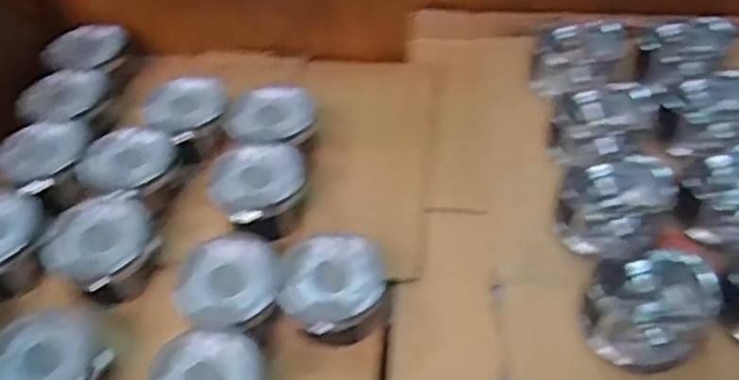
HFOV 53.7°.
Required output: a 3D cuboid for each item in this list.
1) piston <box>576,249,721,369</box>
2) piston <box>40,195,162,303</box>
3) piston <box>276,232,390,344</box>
[{"bbox_3d":[0.218,0.093,0.574,0.086,0.055,0.093,-1,49,1],"label":"piston"},{"bbox_3d":[-0.255,0.052,0.696,0.097,0.056,0.099,-1,49,1],"label":"piston"},{"bbox_3d":[-0.032,0.090,0.661,0.092,0.056,0.090,-2,49,1],"label":"piston"}]

